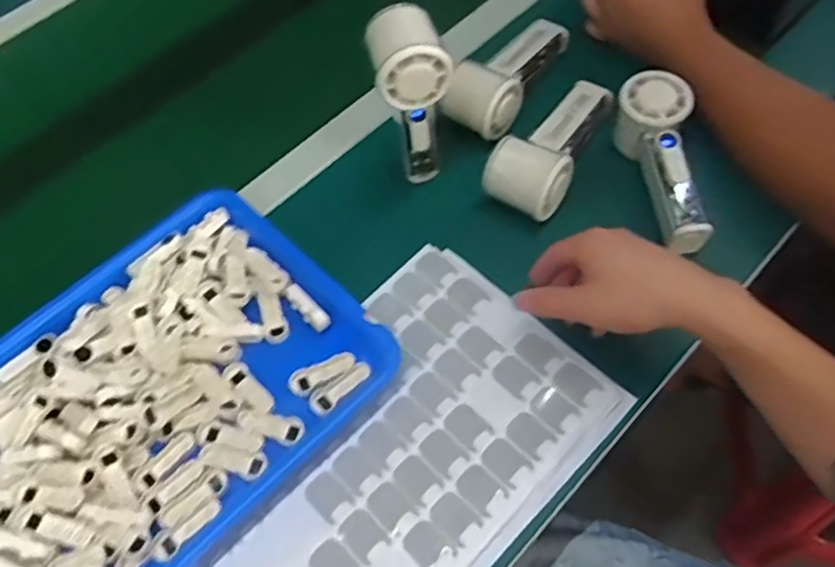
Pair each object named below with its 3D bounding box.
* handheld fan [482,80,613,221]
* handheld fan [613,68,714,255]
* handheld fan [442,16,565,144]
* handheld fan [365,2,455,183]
[{"bbox_3d":[0.122,-0.128,0.578,0.069,0.050,0.149,29,66,15],"label":"handheld fan"},{"bbox_3d":[0.212,-0.101,0.557,0.048,0.065,0.158,-10,75,-4],"label":"handheld fan"},{"bbox_3d":[0.093,-0.206,0.625,0.061,0.050,0.157,33,68,17],"label":"handheld fan"},{"bbox_3d":[-0.007,-0.153,0.543,0.058,0.153,0.063,-11,63,-5],"label":"handheld fan"}]

